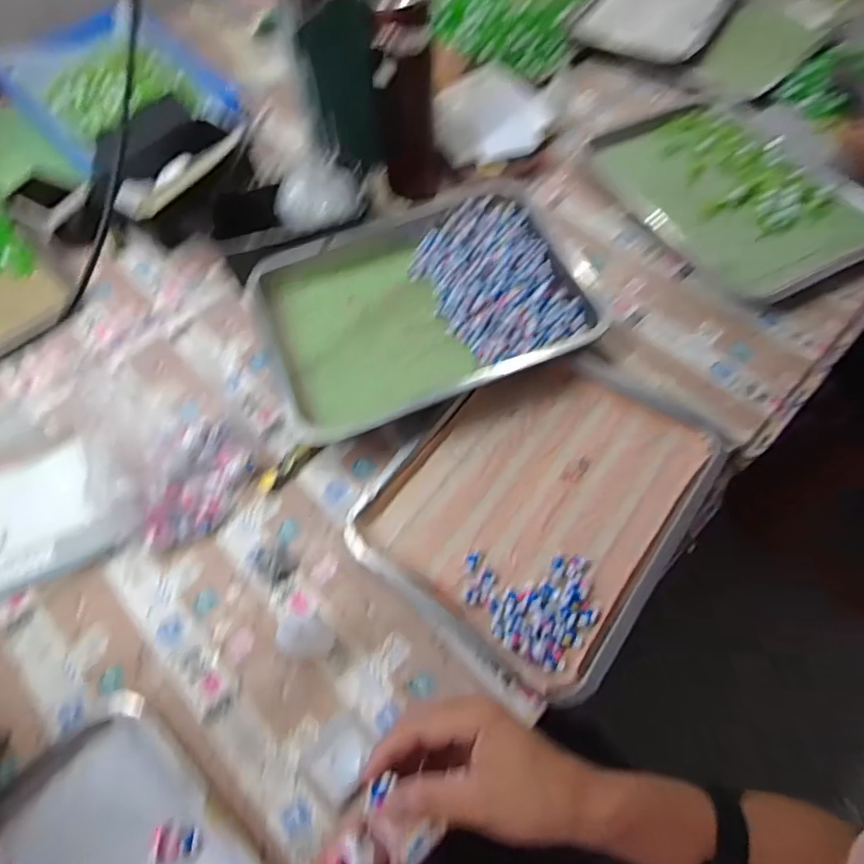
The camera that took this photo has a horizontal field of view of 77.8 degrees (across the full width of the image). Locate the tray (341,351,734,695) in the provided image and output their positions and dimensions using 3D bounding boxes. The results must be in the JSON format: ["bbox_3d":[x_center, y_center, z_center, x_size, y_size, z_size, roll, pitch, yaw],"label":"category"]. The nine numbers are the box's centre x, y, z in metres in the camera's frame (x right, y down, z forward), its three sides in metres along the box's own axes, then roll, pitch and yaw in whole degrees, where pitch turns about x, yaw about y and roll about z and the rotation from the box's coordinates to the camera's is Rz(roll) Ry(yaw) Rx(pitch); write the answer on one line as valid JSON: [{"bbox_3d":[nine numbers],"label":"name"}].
[{"bbox_3d":[0.109,0.052,0.523,0.251,0.024,0.314,35,68,18],"label":"tray"}]

